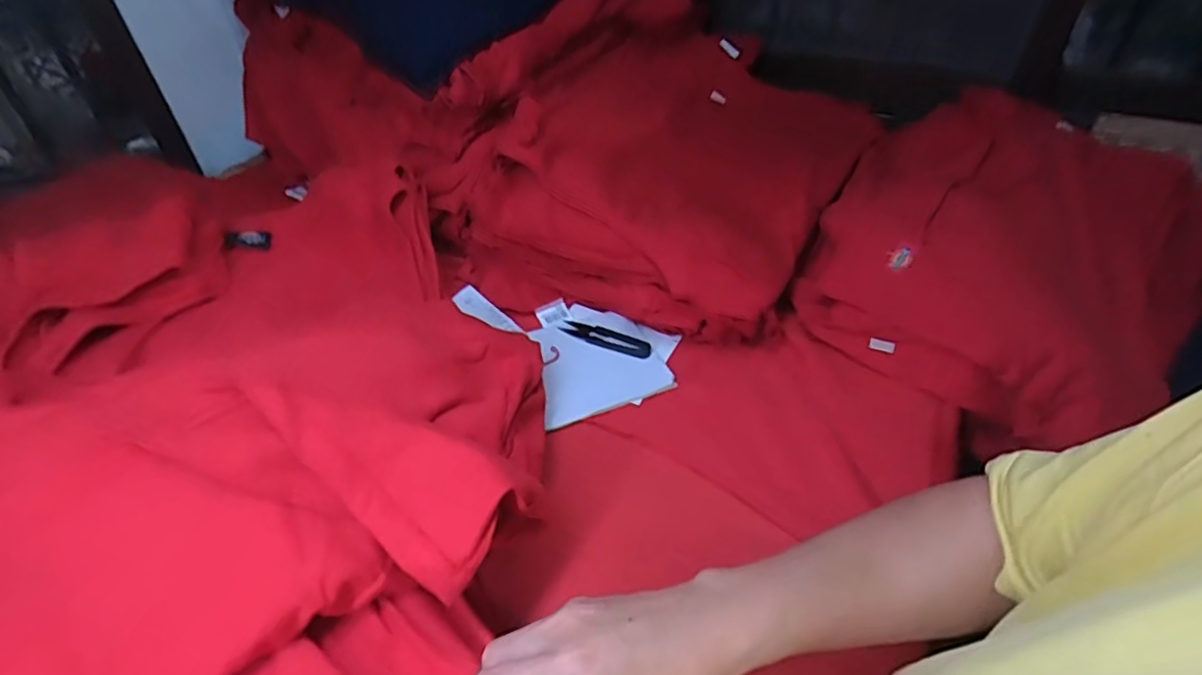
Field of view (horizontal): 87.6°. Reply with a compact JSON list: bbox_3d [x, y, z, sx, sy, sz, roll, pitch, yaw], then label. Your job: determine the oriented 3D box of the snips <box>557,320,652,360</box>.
[{"bbox_3d":[0.005,-0.001,0.635,0.098,0.008,0.022,16,46,23],"label":"snips"}]

